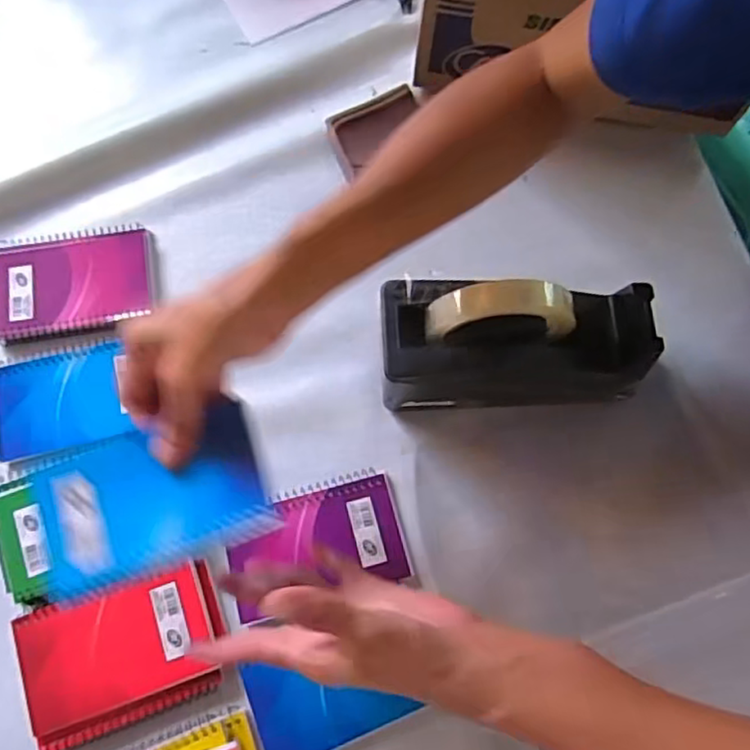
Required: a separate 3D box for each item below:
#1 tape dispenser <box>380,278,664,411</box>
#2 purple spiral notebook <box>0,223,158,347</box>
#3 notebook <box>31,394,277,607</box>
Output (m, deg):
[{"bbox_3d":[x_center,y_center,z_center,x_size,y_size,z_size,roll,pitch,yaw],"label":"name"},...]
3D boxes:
[{"bbox_3d":[0.102,-0.025,0.474,0.191,0.128,0.075,-2,72,-1],"label":"tape dispenser"},{"bbox_3d":[-0.259,-0.082,0.542,0.132,0.014,0.096,-9,72,-3],"label":"purple spiral notebook"},{"bbox_3d":[-0.130,0.071,0.370,0.126,0.015,0.080,-19,73,-7],"label":"notebook"}]

